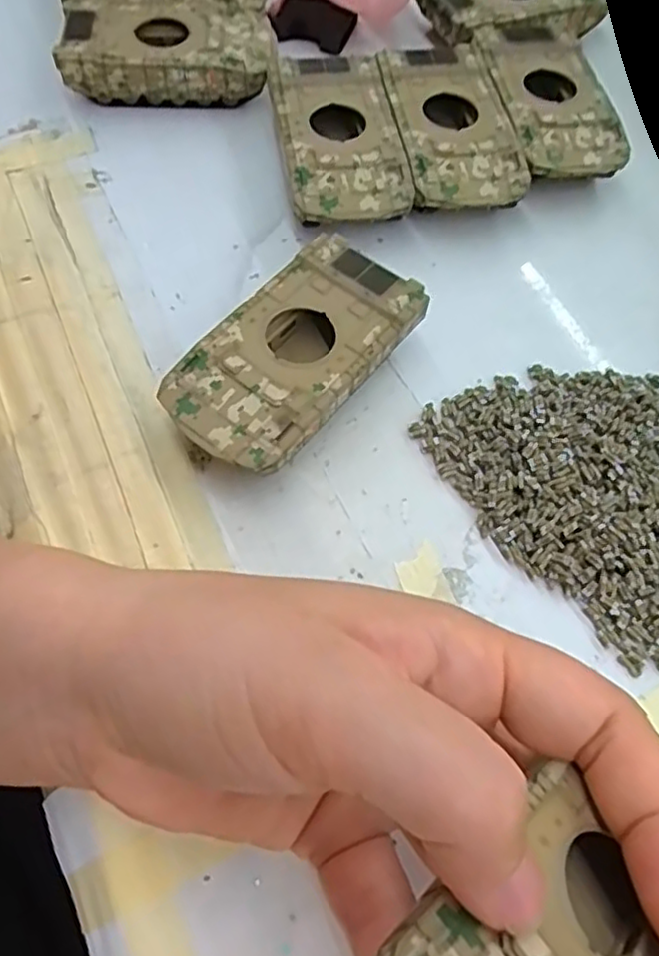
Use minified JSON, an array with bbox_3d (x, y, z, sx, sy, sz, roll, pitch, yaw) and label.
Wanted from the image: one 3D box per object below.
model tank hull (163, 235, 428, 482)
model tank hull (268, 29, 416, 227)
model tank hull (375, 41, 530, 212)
[{"bbox_3d":[-0.012,-0.041,0.248,0.051,0.025,0.095,37,66,15],"label":"model tank hull"},{"bbox_3d":[0.003,-0.147,0.303,0.051,0.025,0.096,-7,63,-7],"label":"model tank hull"},{"bbox_3d":[0.052,-0.154,0.311,0.049,0.024,0.093,-7,63,-7],"label":"model tank hull"}]

